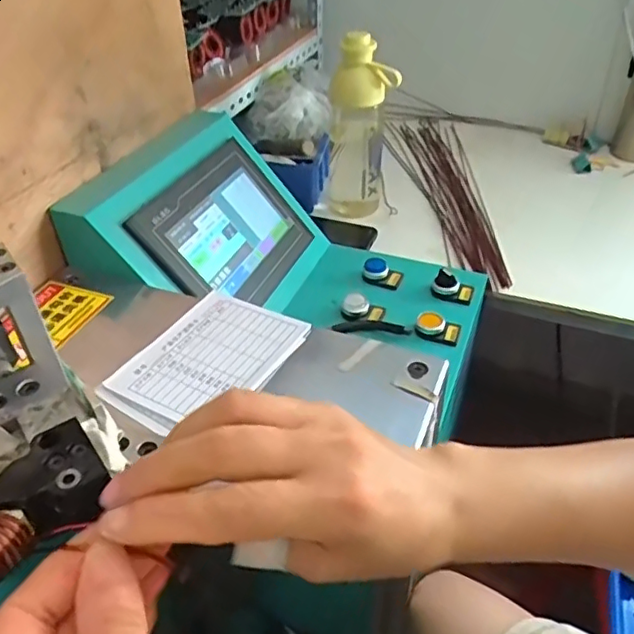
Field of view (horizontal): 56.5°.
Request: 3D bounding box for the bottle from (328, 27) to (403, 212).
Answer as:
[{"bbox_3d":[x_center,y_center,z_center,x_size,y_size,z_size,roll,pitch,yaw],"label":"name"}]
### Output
[{"bbox_3d":[0.054,-0.245,0.776,0.085,0.225,0.064,-5,40,-3],"label":"bottle"}]

